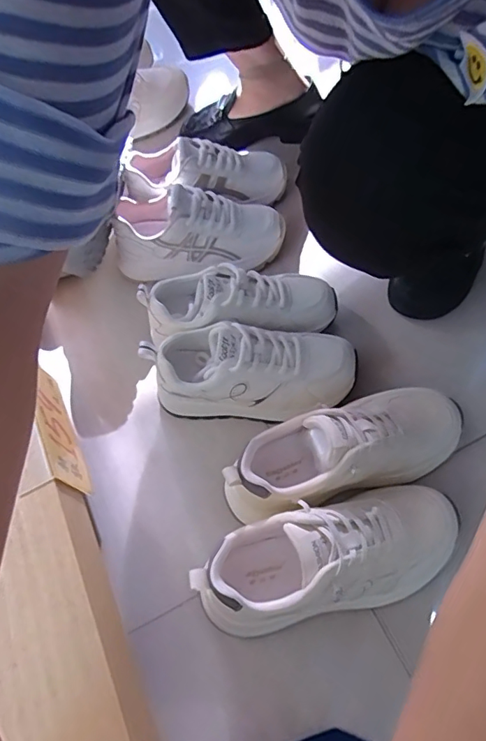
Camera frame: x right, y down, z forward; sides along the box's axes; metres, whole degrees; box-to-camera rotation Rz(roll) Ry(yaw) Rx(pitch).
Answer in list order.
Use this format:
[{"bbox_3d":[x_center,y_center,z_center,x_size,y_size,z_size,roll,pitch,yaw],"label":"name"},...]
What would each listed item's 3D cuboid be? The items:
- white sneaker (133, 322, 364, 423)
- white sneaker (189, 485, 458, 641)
[{"bbox_3d":[0.010,0.003,0.555,0.225,0.095,0.090,-1,63,10],"label":"white sneaker"},{"bbox_3d":[0.085,0.172,0.448,0.230,0.104,0.092,-17,61,1],"label":"white sneaker"}]

